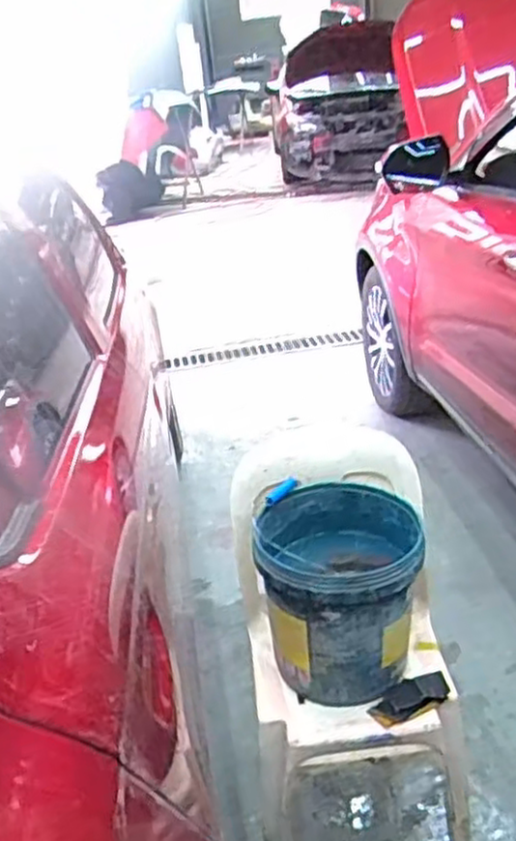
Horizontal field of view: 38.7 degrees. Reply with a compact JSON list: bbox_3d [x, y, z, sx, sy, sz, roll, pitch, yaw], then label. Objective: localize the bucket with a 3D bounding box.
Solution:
[{"bbox_3d":[0.160,0.312,1.409,0.284,0.294,0.295,-5,27,3],"label":"bucket"}]

